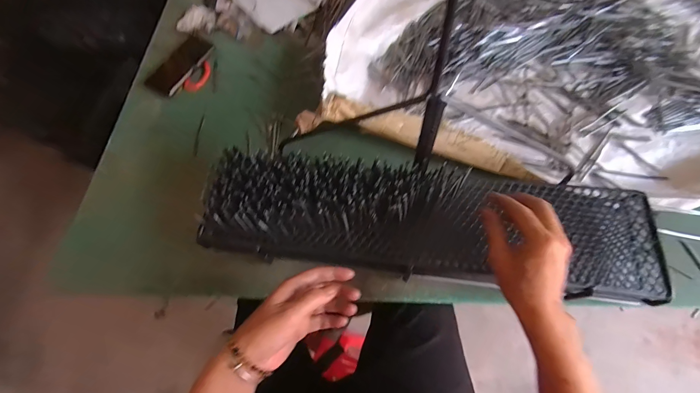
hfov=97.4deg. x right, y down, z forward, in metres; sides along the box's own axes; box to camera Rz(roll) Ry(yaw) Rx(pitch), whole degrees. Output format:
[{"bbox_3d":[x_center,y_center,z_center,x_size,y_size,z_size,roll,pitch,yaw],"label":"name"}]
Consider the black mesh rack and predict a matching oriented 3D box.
[{"bbox_3d":[0.090,0.028,0.415,0.602,0.073,0.153,5,66,7],"label":"black mesh rack"}]

